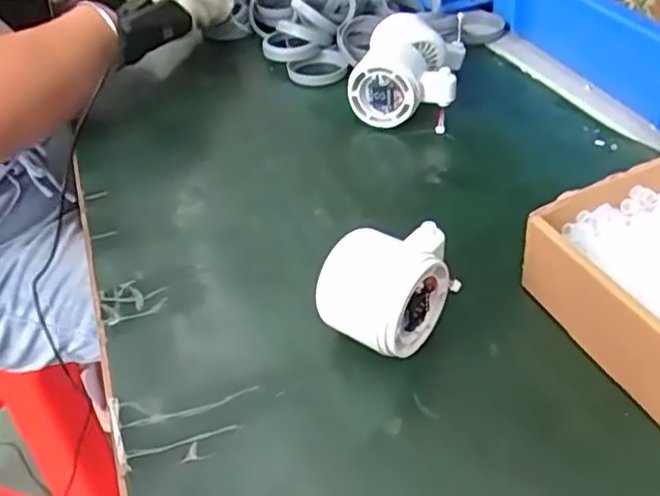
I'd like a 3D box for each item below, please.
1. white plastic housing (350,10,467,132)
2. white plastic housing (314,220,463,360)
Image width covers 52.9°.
[{"bbox_3d":[0.069,-0.158,0.577,0.083,0.057,0.108,4,41,13],"label":"white plastic housing"},{"bbox_3d":[0.039,0.021,0.367,0.052,0.055,0.091,27,50,34],"label":"white plastic housing"}]

